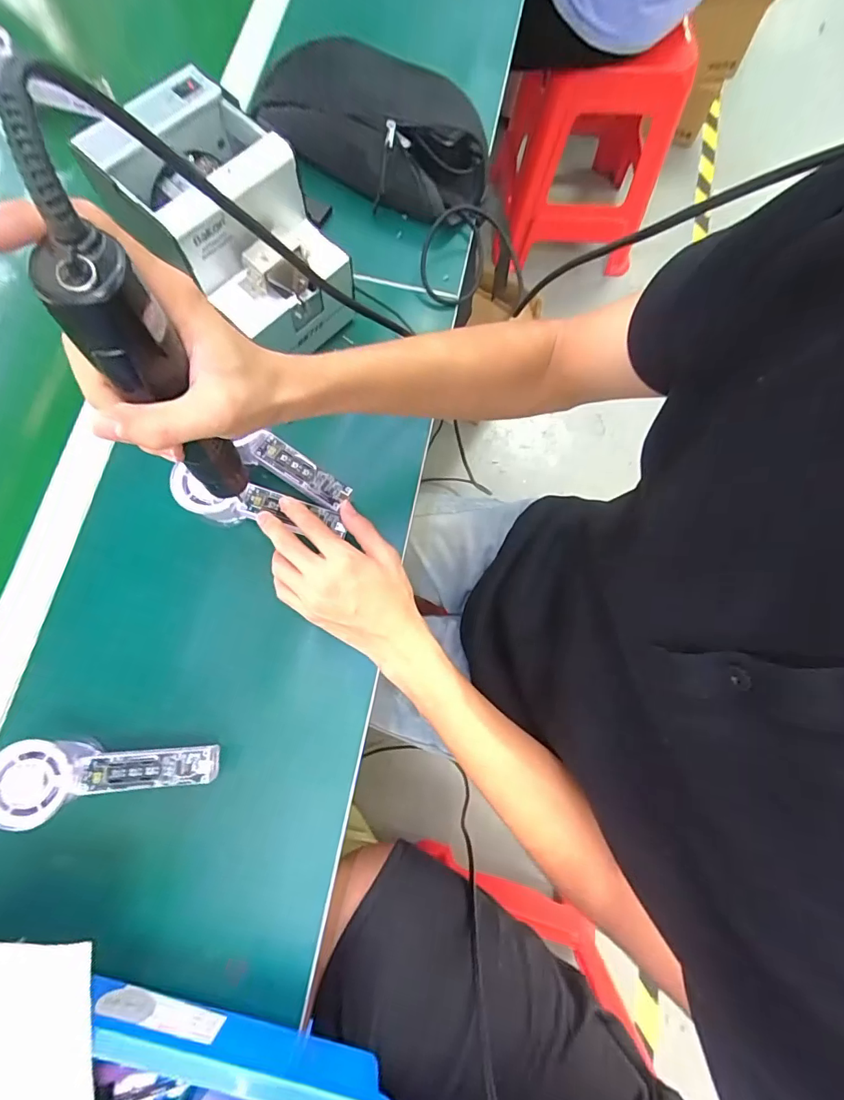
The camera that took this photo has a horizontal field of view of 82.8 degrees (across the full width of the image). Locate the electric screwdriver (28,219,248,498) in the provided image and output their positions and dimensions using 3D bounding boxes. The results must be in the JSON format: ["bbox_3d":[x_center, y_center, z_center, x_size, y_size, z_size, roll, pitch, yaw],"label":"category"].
[{"bbox_3d":[-0.135,-0.078,0.265,0.029,0.200,0.036,35,73,5],"label":"electric screwdriver"}]

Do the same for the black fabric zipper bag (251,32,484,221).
[{"bbox_3d":[-0.052,-0.468,0.529,0.261,0.068,0.149,18,76,3],"label":"black fabric zipper bag"}]

